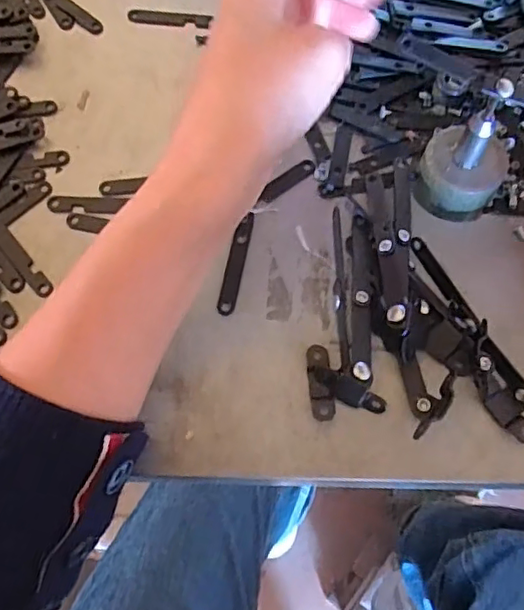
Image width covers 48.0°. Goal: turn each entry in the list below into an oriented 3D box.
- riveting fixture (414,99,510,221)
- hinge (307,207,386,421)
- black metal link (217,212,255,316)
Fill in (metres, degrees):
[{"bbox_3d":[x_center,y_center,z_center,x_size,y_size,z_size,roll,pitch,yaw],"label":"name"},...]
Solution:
[{"bbox_3d":[0.099,-0.072,0.282,0.040,0.041,0.040,20,71,8],"label":"riveting fixture"},{"bbox_3d":[0.037,0.000,0.271,0.031,0.016,0.100,0,69,1],"label":"hinge"},{"bbox_3d":[-0.013,-0.021,0.286,0.008,0.004,0.053,10,70,5],"label":"black metal link"}]

